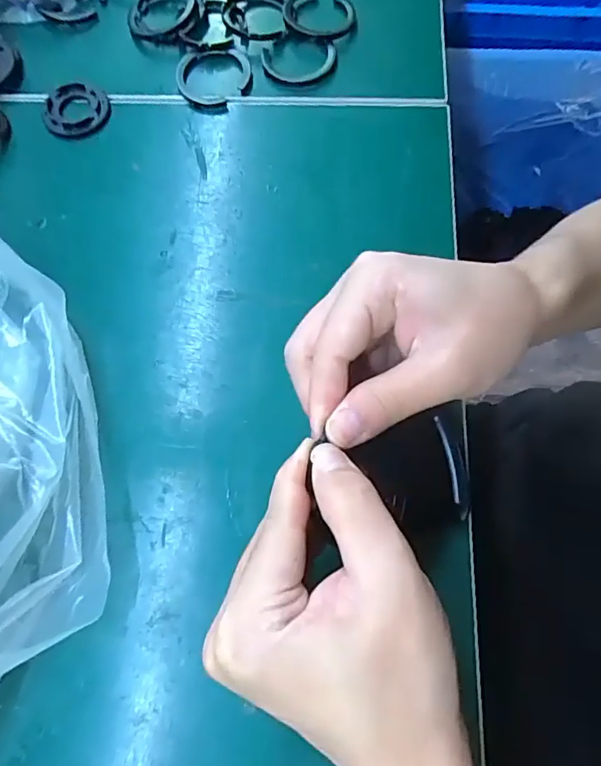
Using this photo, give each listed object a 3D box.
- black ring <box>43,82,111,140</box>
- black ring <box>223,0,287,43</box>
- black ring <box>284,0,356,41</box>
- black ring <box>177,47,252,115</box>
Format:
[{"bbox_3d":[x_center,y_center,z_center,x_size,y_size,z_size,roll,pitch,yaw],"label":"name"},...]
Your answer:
[{"bbox_3d":[-0.147,-0.180,0.332,0.041,0.009,0.038,0,73,0],"label":"black ring"},{"bbox_3d":[-0.032,-0.255,0.351,0.042,0.010,0.049,-6,65,-2],"label":"black ring"},{"bbox_3d":[0.014,-0.257,0.350,0.048,0.009,0.048,0,73,0],"label":"black ring"},{"bbox_3d":[-0.058,-0.206,0.338,0.050,0.007,0.050,0,73,0],"label":"black ring"}]

